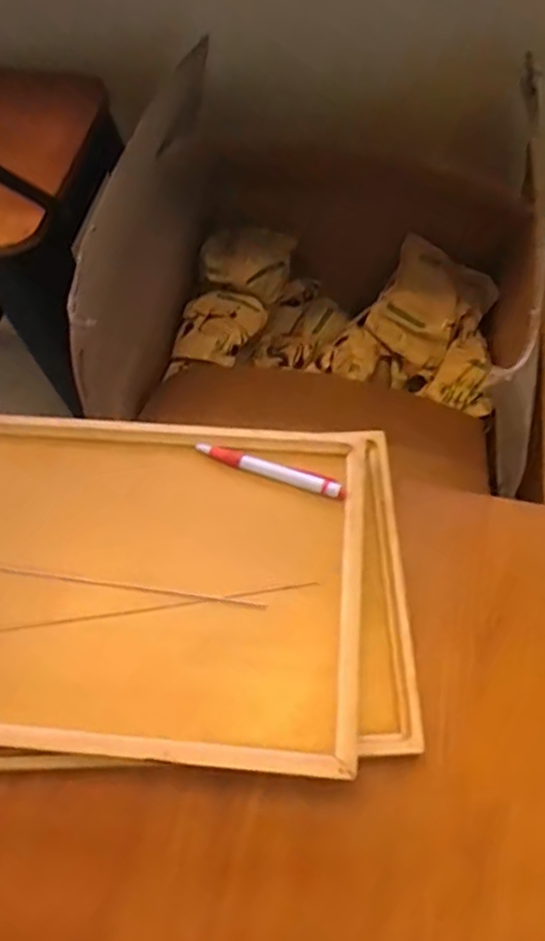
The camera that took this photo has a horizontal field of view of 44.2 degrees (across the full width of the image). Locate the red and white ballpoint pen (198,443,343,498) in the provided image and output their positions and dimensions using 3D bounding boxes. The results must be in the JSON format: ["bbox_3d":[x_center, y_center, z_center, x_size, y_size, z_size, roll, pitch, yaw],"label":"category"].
[{"bbox_3d":[-0.002,-0.003,0.541,0.126,0.010,0.015,17,65,11],"label":"red and white ballpoint pen"}]

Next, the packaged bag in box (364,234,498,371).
[{"bbox_3d":[0.233,-0.240,1.003,0.145,0.055,0.155,28,94,4],"label":"packaged bag in box"}]

